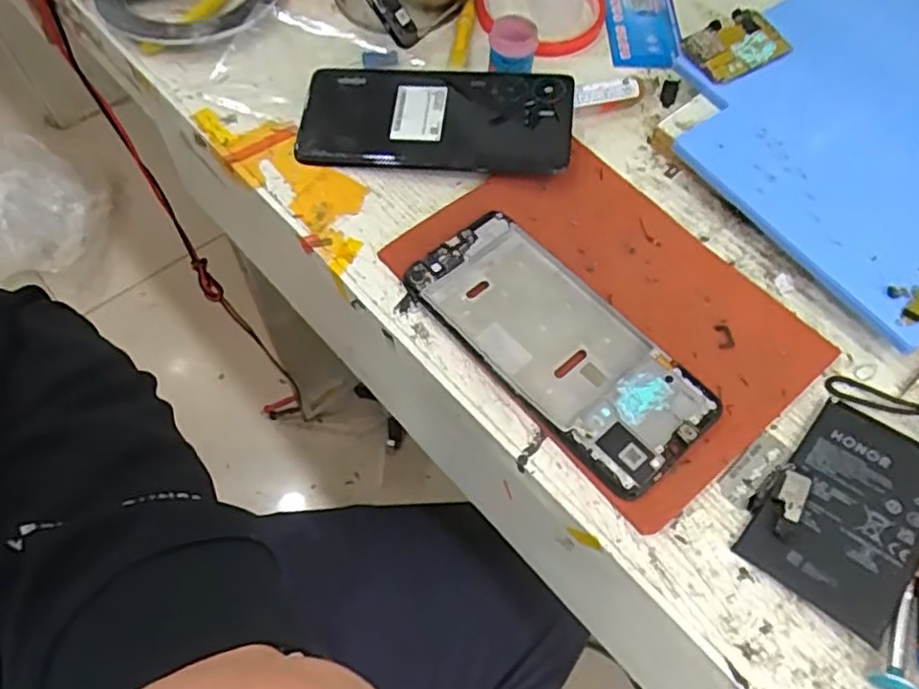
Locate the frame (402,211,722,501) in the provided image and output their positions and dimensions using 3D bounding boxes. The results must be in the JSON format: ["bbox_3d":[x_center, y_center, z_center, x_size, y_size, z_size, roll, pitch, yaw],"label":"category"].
[{"bbox_3d":[0.050,-0.001,0.350,0.070,0.011,0.161,-37,69,-21],"label":"frame"}]

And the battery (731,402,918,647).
[{"bbox_3d":[0.180,0.076,0.310,0.064,0.009,0.096,39,73,17],"label":"battery"}]

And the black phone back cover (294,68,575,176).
[{"bbox_3d":[-0.015,-0.140,0.407,0.160,0.013,0.073,7,66,5],"label":"black phone back cover"}]

